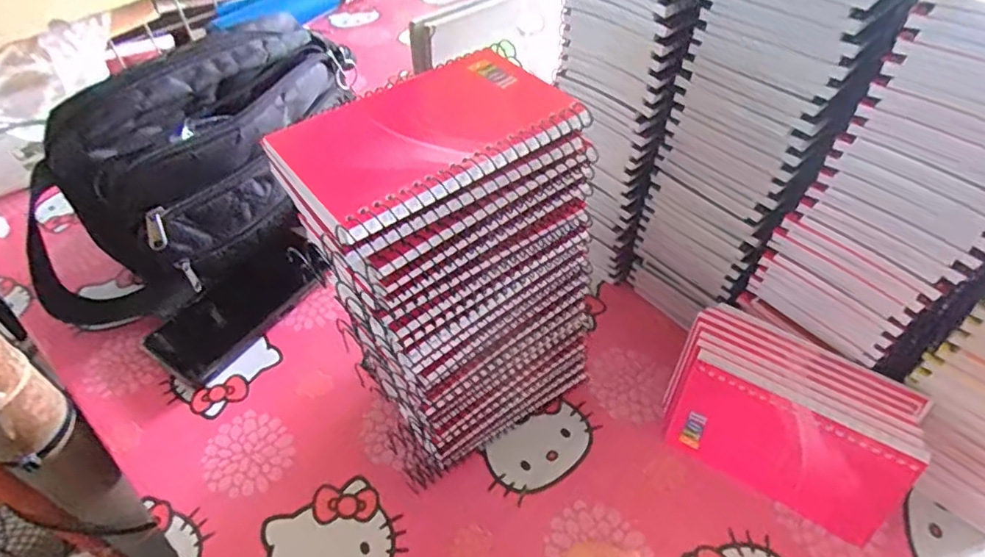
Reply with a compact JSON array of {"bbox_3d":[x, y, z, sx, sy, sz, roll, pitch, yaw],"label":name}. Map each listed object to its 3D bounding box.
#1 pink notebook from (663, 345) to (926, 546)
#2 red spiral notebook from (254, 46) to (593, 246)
[{"bbox_3d":[0.181,0.106,0.370,0.129,0.078,0.007,26,35,25],"label":"pink notebook"},{"bbox_3d":[-0.031,-0.069,0.276,0.132,0.013,0.077,-30,52,-23],"label":"red spiral notebook"}]

